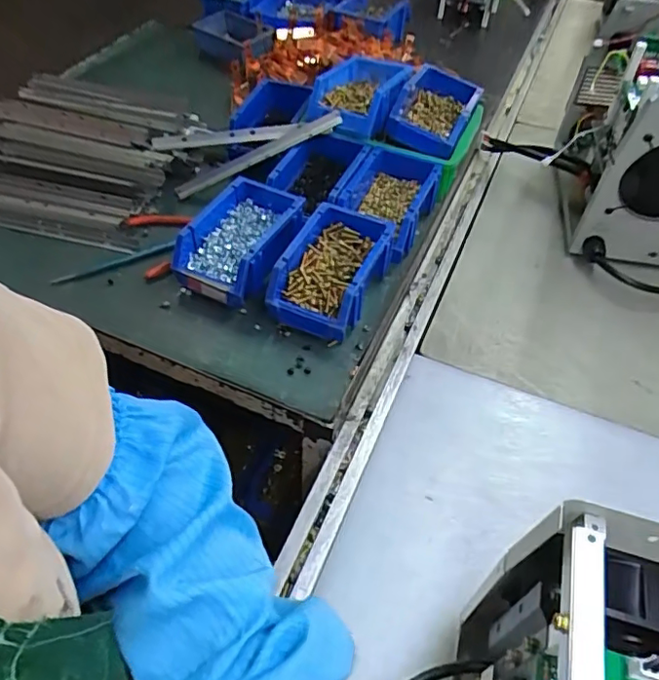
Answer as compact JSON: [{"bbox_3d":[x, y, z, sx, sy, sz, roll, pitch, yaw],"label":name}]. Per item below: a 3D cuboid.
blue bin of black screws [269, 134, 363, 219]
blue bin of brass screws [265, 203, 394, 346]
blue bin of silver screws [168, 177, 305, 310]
[{"bbox_3d":[-0.016,-0.226,0.776,0.112,0.059,0.134,12,53,6],"label":"blue bin of black screws"},{"bbox_3d":[0.003,-0.086,0.674,0.104,0.070,0.163,20,54,12],"label":"blue bin of brass screws"},{"bbox_3d":[-0.113,-0.123,0.703,0.123,0.073,0.169,19,54,12],"label":"blue bin of silver screws"}]

